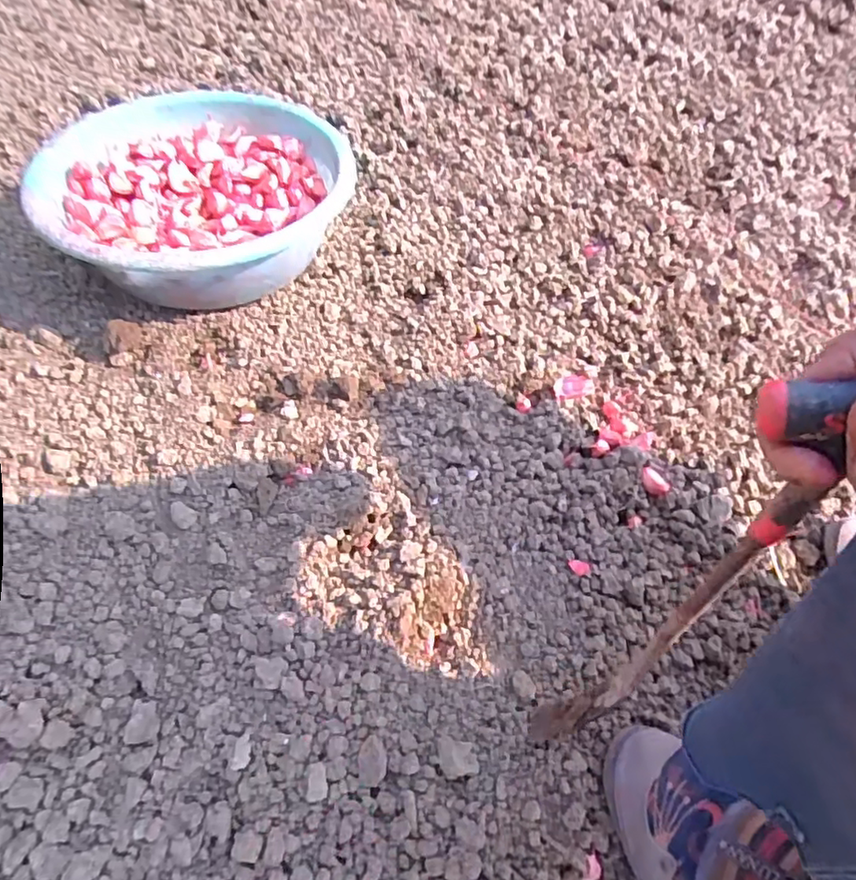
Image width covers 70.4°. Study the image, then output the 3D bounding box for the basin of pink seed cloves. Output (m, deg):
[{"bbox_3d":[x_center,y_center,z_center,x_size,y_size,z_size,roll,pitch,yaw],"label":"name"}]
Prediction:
[{"bbox_3d":[-0.245,-0.248,0.655,0.292,0.112,0.288,2,56,-3],"label":"basin of pink seed cloves"}]

